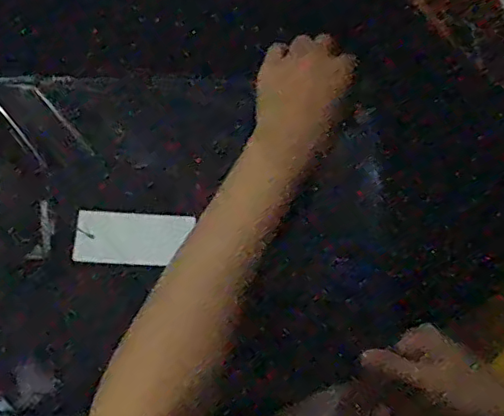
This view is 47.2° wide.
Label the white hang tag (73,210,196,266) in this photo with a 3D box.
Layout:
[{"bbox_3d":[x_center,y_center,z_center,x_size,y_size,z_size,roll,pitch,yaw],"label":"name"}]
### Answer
[{"bbox_3d":[-0.093,0.023,0.447,0.084,0.004,0.044,4,60,0],"label":"white hang tag"}]

